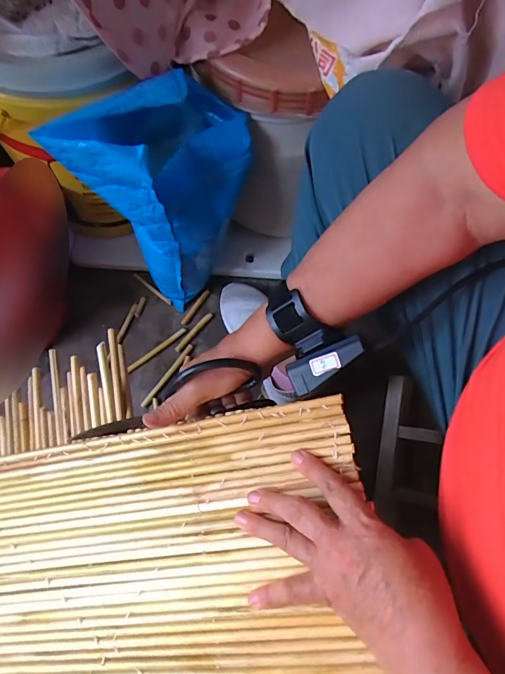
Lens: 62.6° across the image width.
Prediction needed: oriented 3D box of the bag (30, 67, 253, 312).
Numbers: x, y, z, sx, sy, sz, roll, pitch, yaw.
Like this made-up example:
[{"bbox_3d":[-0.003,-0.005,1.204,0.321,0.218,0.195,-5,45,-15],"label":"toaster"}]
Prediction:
[{"bbox_3d":[-0.092,-0.175,0.599,0.120,0.367,0.195,39,77,13],"label":"bag"}]

